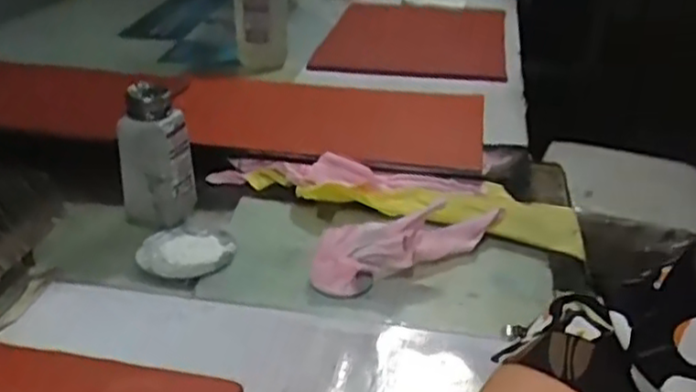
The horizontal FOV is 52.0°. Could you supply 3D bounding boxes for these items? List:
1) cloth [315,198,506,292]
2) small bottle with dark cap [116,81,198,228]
[{"bbox_3d":[0.057,0.030,0.623,0.196,0.052,0.060,-19,35,-34],"label":"cloth"},{"bbox_3d":[-0.173,-0.036,0.655,0.047,0.129,0.060,21,34,31],"label":"small bottle with dark cap"}]

